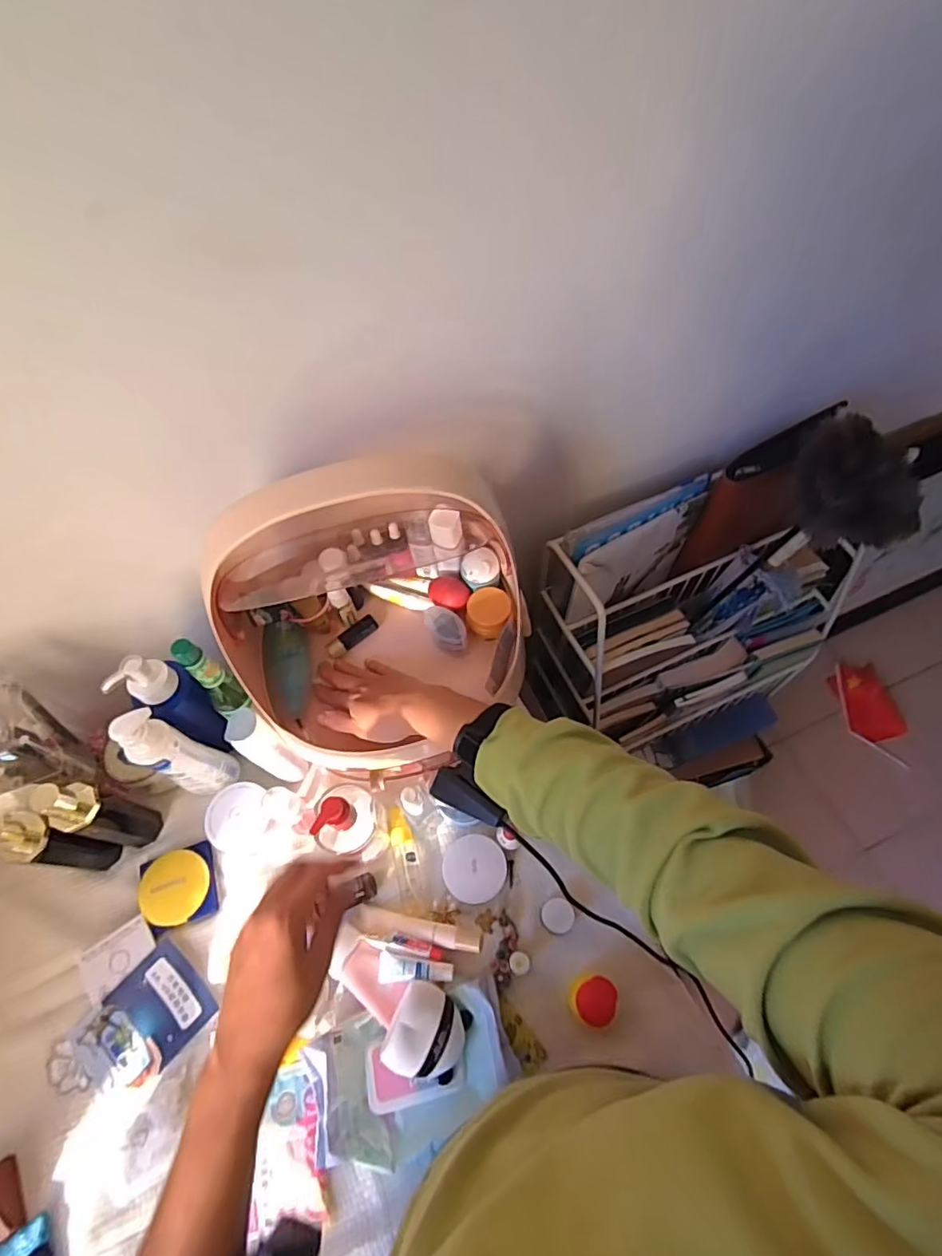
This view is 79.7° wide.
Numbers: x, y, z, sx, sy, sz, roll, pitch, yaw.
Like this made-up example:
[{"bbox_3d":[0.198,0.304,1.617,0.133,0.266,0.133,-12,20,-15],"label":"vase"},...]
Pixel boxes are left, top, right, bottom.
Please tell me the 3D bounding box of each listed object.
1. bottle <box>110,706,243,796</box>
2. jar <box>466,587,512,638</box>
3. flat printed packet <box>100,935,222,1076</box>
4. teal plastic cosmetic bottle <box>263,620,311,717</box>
[{"bbox_3d":[-0.318,0.141,0.616,0.048,0.178,0.053,14,63,10],"label":"bottle"},{"bbox_3d":[0.020,-0.017,0.629,0.047,0.031,0.045,10,62,8],"label":"jar"},{"bbox_3d":[-0.328,0.400,0.604,0.099,0.004,0.076,37,69,20],"label":"flat printed packet"},{"bbox_3d":[-0.205,0.043,0.630,0.047,0.025,0.110,-11,62,-4],"label":"teal plastic cosmetic bottle"}]

